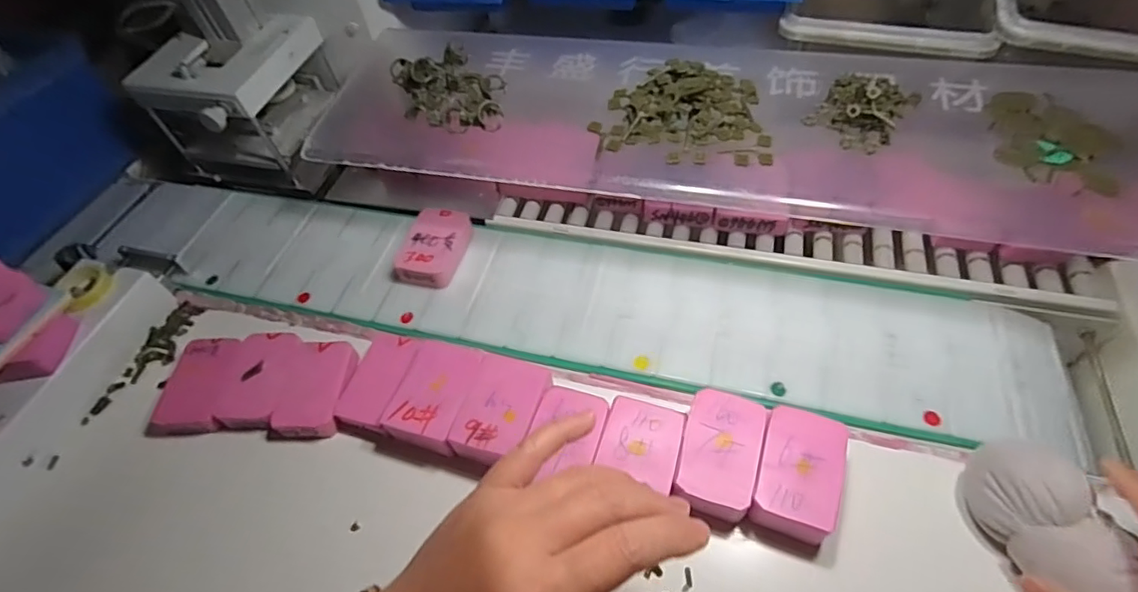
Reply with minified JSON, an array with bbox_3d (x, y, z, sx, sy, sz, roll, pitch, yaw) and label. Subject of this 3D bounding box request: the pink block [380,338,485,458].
[{"bbox_3d":[-0.093,0.069,0.391,0.052,0.026,0.071,11,57,13],"label":"pink block"}]

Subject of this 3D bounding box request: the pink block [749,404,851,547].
[{"bbox_3d":[0.139,0.109,0.340,0.046,0.027,0.073,15,58,15],"label":"pink block"}]

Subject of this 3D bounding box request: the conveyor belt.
[{"bbox_3d":[-0.046,-0.014,0.449,0.790,0.024,0.144,10,57,12],"label":"conveyor belt"}]

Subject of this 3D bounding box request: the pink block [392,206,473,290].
[{"bbox_3d":[-0.113,-0.040,0.471,0.048,0.023,0.074,13,57,13],"label":"pink block"}]

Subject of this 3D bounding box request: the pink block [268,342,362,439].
[{"bbox_3d":[-0.185,0.067,0.411,0.047,0.015,0.072,3,56,7],"label":"pink block"}]

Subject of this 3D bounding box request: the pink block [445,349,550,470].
[{"bbox_3d":[-0.046,0.081,0.377,0.050,0.026,0.073,13,57,13],"label":"pink block"}]

